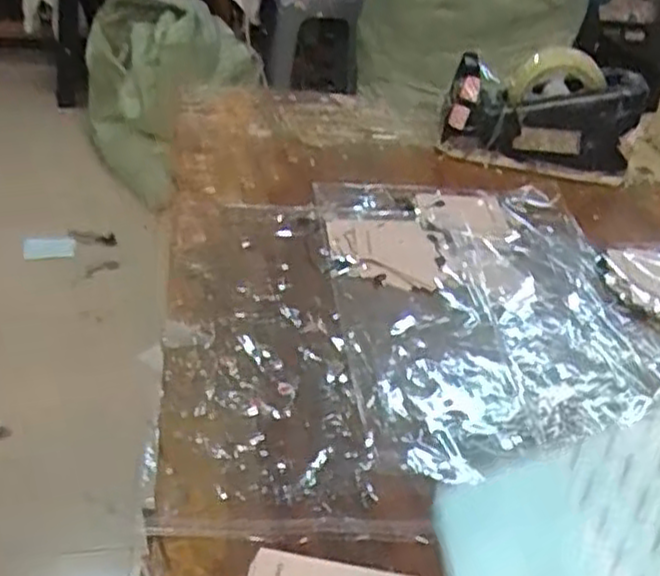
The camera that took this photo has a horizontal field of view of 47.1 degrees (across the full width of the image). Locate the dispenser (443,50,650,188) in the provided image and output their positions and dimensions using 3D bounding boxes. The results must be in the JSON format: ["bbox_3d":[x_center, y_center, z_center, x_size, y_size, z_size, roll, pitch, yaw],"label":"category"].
[{"bbox_3d":[0.223,-0.186,0.796,0.192,0.111,0.061,12,36,9],"label":"dispenser"}]

